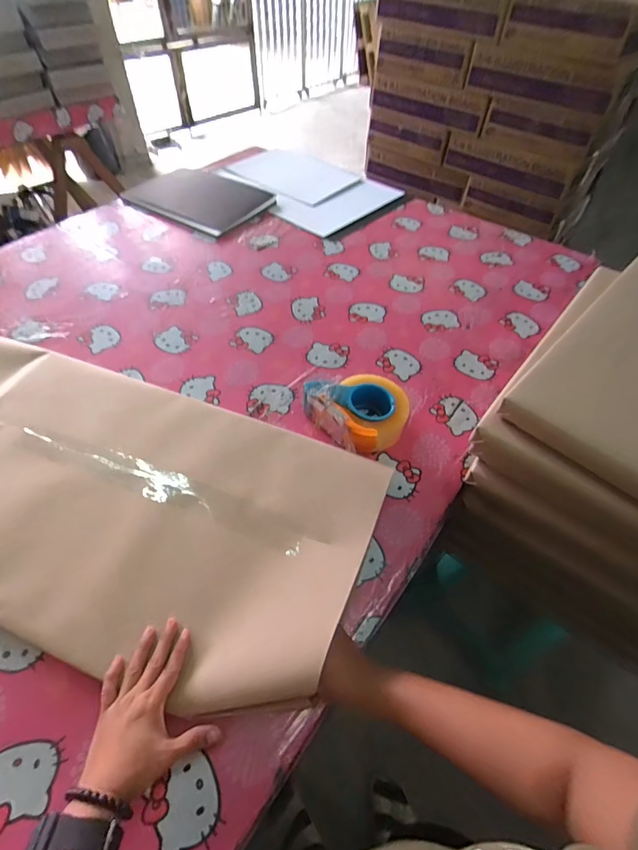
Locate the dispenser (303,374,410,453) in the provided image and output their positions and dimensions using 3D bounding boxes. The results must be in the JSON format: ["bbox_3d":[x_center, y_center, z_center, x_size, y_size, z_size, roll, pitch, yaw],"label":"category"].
[{"bbox_3d":[0.066,-0.015,0.702,0.164,0.067,0.133,-11,53,-11],"label":"dispenser"}]

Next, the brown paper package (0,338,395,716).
[{"bbox_3d":[-0.307,0.083,0.578,0.749,0.034,0.366,16,54,12],"label":"brown paper package"}]

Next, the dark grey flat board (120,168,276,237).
[{"bbox_3d":[-0.340,-0.673,1.210,0.354,0.023,0.281,28,56,18],"label":"dark grey flat board"}]

